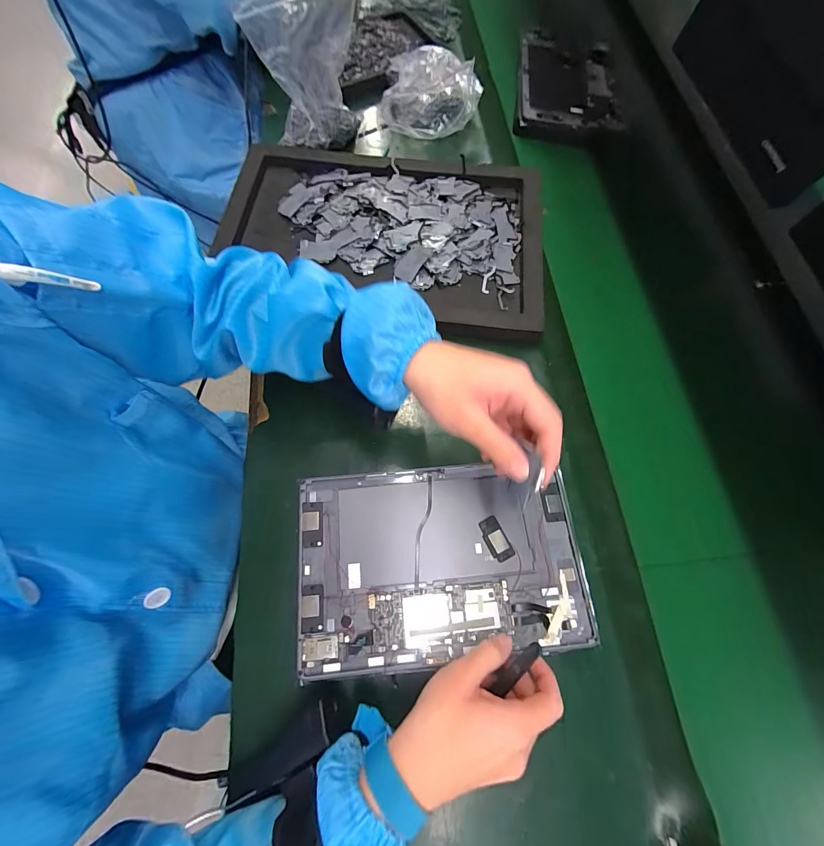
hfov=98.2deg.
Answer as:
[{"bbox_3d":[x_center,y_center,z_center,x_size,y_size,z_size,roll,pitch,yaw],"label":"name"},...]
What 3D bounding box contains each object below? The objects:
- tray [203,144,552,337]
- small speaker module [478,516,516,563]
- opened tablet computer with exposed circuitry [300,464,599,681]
[{"bbox_3d":[-0.041,-0.264,0.475,0.424,0.034,0.265,12,70,0],"label":"tray"},{"bbox_3d":[0.079,0.110,0.337,0.020,0.004,0.040,-25,75,-12],"label":"small speaker module"},{"bbox_3d":[0.027,0.125,0.331,0.252,0.012,0.163,-4,72,-4],"label":"opened tablet computer with exposed circuitry"}]

